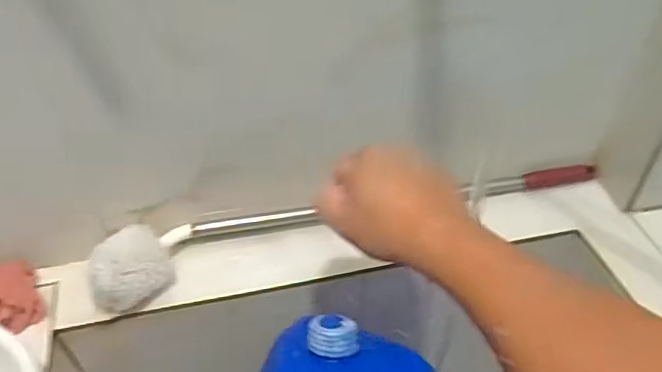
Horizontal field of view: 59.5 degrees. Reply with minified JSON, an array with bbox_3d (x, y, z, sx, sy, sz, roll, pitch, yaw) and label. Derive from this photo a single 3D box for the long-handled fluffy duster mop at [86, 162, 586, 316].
[{"bbox_3d":[0.032,0.024,0.671,0.613,0.087,0.088,-15,46,-15],"label":"long-handled fluffy duster mop"}]

